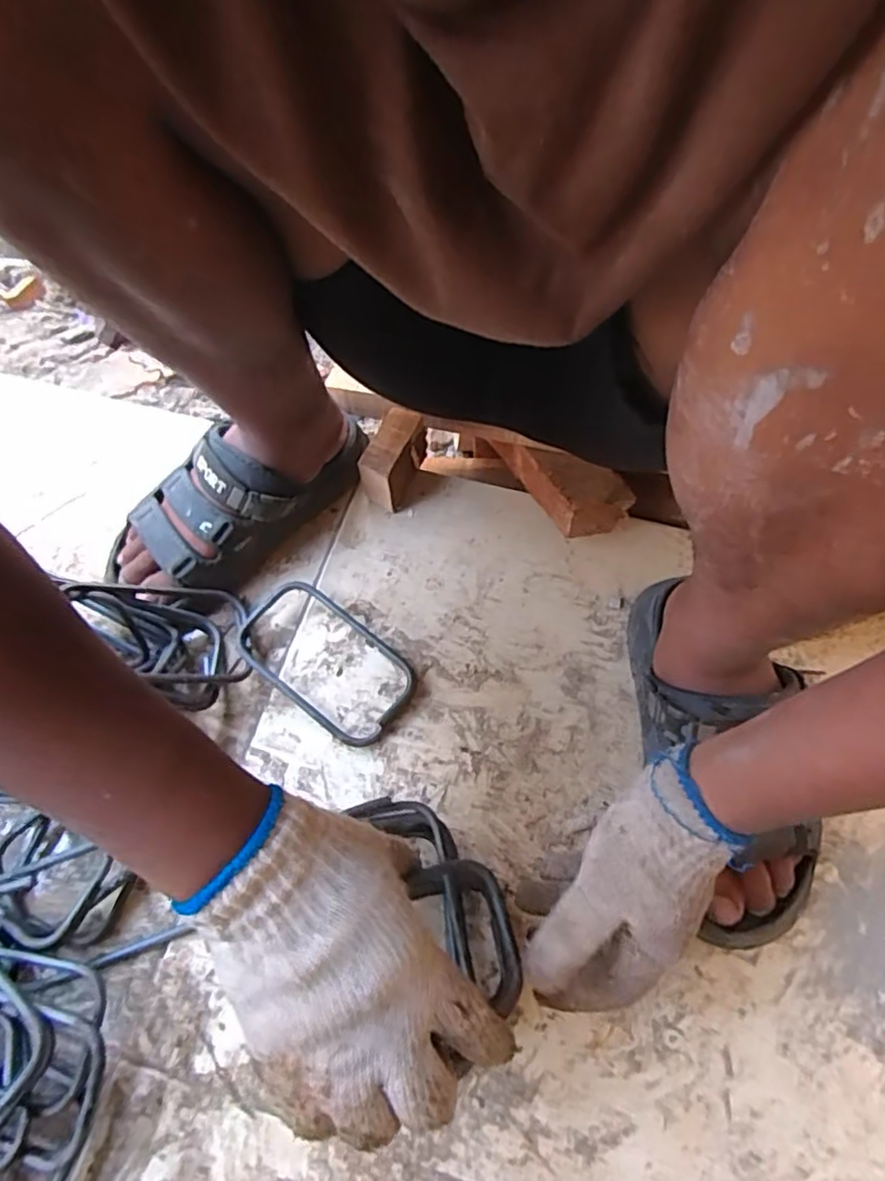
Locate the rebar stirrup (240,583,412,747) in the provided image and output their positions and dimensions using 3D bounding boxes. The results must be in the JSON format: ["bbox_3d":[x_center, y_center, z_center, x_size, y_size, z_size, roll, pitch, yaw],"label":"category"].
[{"bbox_3d":[-0.099,0.054,0.516,0.155,0.022,0.081,35,69,17],"label":"rebar stirrup"}]

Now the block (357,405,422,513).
[{"bbox_3d":[-0.046,-0.119,0.579,0.034,0.054,0.079,18,65,10],"label":"block"}]

